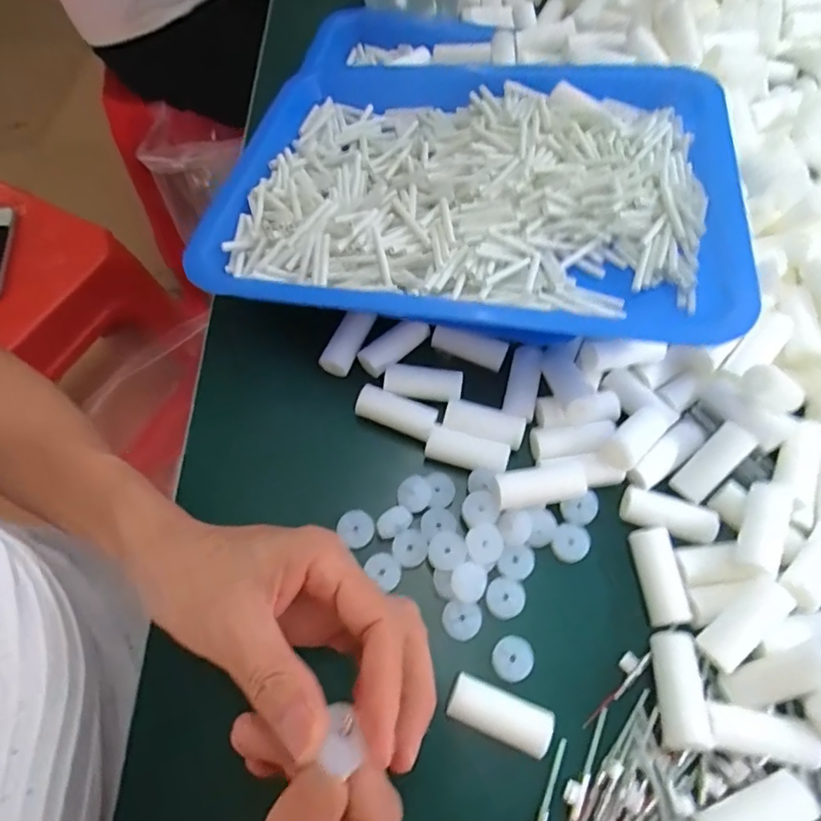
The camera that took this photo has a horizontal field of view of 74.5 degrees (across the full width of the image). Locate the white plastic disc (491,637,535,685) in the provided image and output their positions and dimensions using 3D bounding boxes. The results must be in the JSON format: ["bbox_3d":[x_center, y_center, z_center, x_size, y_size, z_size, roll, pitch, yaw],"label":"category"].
[{"bbox_3d":[0.055,0.133,0.290,0.022,0.004,0.021,0,64,0],"label":"white plastic disc"}]

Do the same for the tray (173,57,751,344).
[{"bbox_3d":[0.041,-0.160,0.382,0.332,0.066,0.266,7,64,3],"label":"tray"}]

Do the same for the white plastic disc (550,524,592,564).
[{"bbox_3d":[0.095,0.078,0.318,0.021,0.006,0.022,0,64,0],"label":"white plastic disc"}]

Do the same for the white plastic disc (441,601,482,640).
[{"bbox_3d":[0.028,0.115,0.296,0.021,0.004,0.019,10,65,4],"label":"white plastic disc"}]

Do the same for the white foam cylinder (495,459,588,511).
[{"bbox_3d":[0.073,0.044,0.310,0.049,0.021,0.020,-9,65,-5],"label":"white foam cylinder"}]

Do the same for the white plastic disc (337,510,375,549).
[{"bbox_3d":[-0.032,0.071,0.321,0.021,0.007,0.021,0,64,0],"label":"white plastic disc"}]

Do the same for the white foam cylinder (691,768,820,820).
[{"bbox_3d":[0.157,0.186,0.247,0.052,0.017,0.018,-22,66,-10],"label":"white foam cylinder"}]

